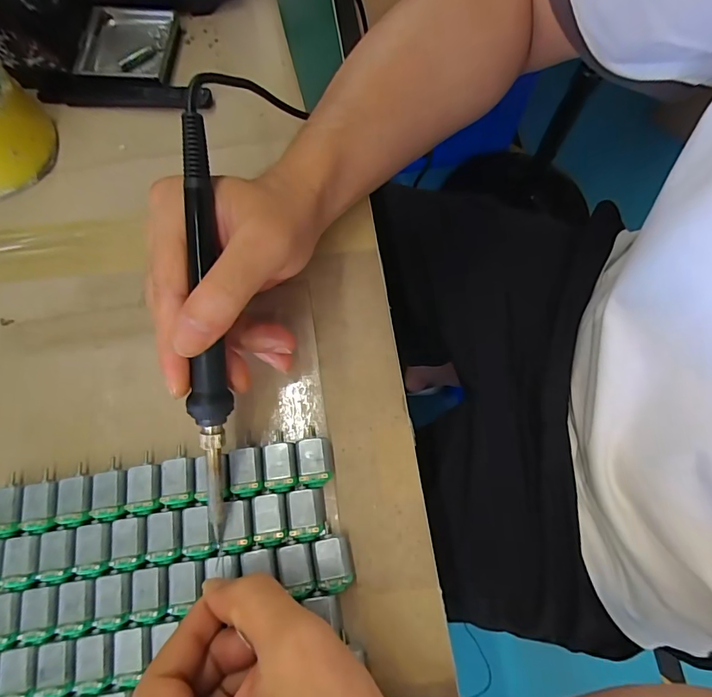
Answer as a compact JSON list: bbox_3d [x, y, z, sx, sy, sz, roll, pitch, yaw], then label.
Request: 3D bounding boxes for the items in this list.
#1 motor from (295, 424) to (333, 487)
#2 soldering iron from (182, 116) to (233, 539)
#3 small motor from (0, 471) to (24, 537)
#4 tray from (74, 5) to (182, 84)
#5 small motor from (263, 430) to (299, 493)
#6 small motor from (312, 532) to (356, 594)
[{"bbox_3d":[-0.024,0.063,0.249,0.020,0.016,0.034,-8,74,-2],"label":"motor"},{"bbox_3d":[-0.072,-0.001,0.210,0.018,0.017,0.209,-1,98,0],"label":"soldering iron"},{"bbox_3d":[-0.197,0.090,0.245,0.019,0.014,0.033,-7,74,-2],"label":"small motor"},{"bbox_3d":[-0.182,-0.240,0.336,0.071,0.012,0.064,4,74,1],"label":"tray"},{"bbox_3d":[-0.043,0.065,0.248,0.019,0.014,0.033,-6,74,-1],"label":"small motor"},{"bbox_3d":[-0.012,0.117,0.233,0.020,0.016,0.027,-13,74,-3],"label":"small motor"}]

